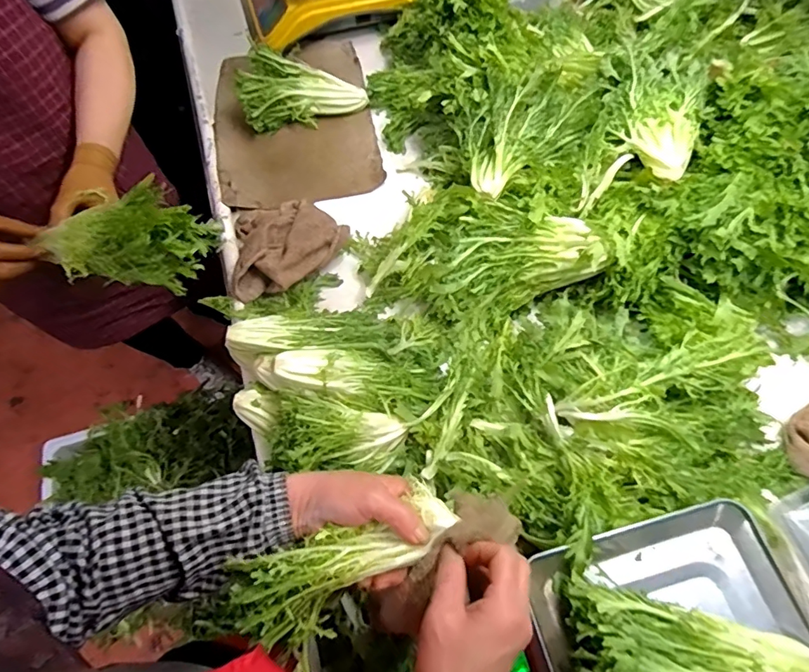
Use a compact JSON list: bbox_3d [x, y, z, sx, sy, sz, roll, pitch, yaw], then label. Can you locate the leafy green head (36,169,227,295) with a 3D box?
[{"bbox_3d":[-0.332,-0.123,0.551,0.181,0.110,0.107,9,64,5],"label":"leafy green head"}]

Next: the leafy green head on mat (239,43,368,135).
[{"bbox_3d":[-0.183,-0.436,0.867,0.216,0.065,0.146,9,64,5],"label":"leafy green head on mat"}]

